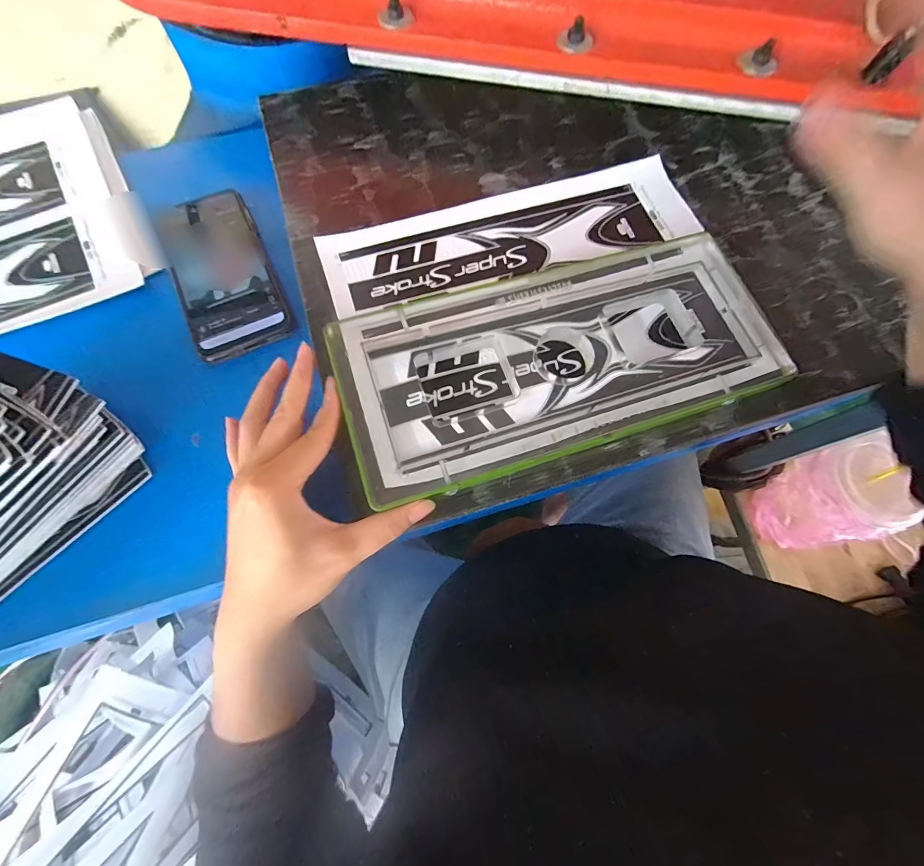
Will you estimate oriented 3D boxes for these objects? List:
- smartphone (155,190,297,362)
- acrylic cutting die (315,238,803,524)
[{"bbox_3d":[-0.203,-0.138,0.339,0.075,0.008,0.153,-24,78,-10],"label":"smartphone"},{"bbox_3d":[0.069,-0.062,0.293,0.308,0.027,0.147,-18,68,-8],"label":"acrylic cutting die"}]

